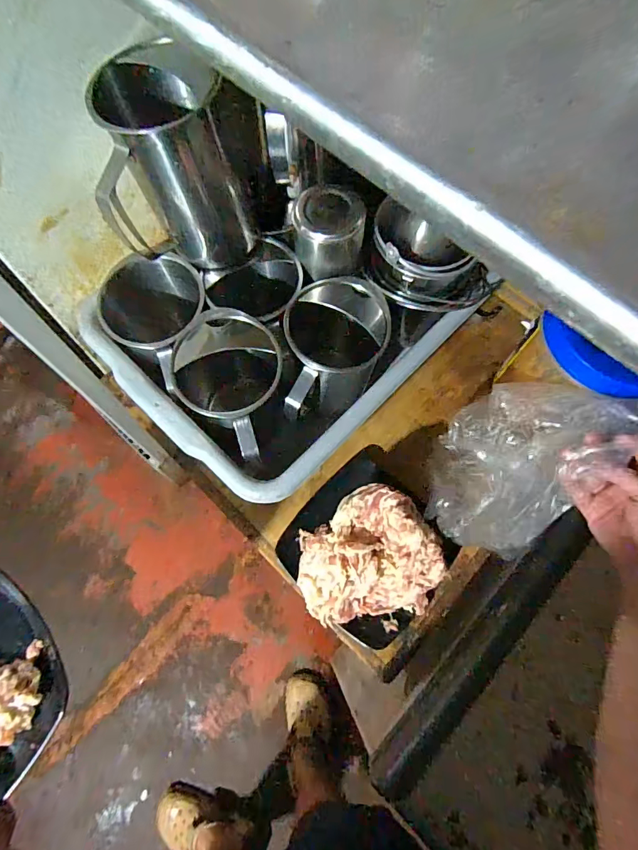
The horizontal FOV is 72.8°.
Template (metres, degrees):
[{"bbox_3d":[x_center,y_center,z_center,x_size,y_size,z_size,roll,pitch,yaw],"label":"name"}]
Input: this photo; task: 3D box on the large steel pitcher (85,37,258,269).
[{"bbox_3d":[-0.156,-0.264,0.461,0.148,0.196,0.091,-19,72,-9],"label":"large steel pitcher"}]

